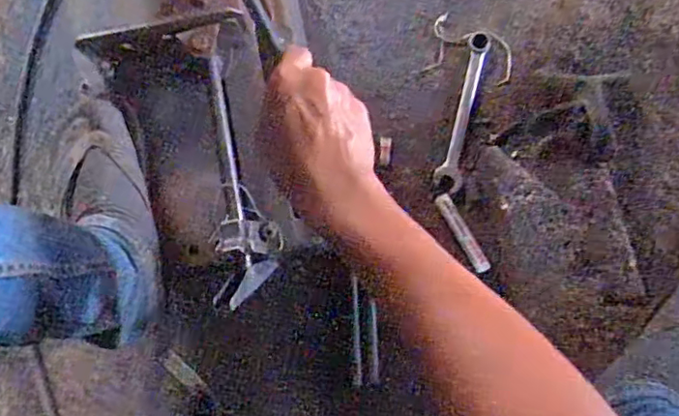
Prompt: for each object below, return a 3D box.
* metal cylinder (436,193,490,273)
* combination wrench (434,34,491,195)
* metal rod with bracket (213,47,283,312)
[{"bbox_3d":[0.140,0.028,0.666,0.016,0.016,0.098,-27,82,0],"label":"metal cylinder"},{"bbox_3d":[0.150,-0.117,0.693,0.030,0.005,0.198,15,84,5],"label":"combination wrench"},{"bbox_3d":[-0.108,-0.033,0.598,0.064,0.077,0.260,-10,82,2],"label":"metal rod with bracket"}]

